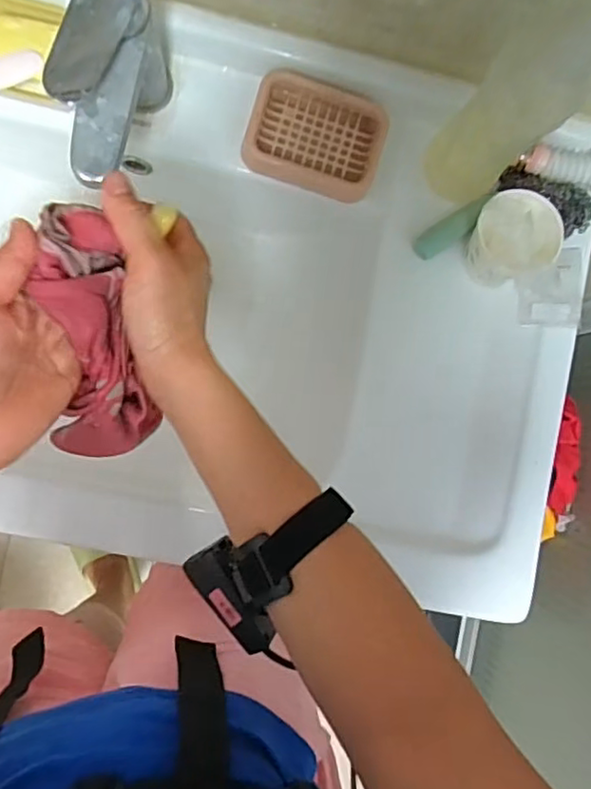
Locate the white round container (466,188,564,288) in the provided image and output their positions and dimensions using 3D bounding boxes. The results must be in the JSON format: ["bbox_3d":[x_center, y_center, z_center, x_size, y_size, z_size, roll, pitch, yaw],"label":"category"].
[{"bbox_3d":[0.182,-0.135,0.545,0.078,0.073,0.069,-23,91,-9],"label":"white round container"}]

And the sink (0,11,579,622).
[{"bbox_3d":[-0.160,-0.102,0.615,0.837,0.182,0.471,13,86,-8],"label":"sink"}]

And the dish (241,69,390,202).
[{"bbox_3d":[0.019,-0.240,0.571,0.122,0.025,0.094,16,85,-7],"label":"dish"}]

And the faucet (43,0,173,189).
[{"bbox_3d":[-0.147,-0.229,0.489,0.054,0.144,0.141,16,85,-7],"label":"faucet"}]

